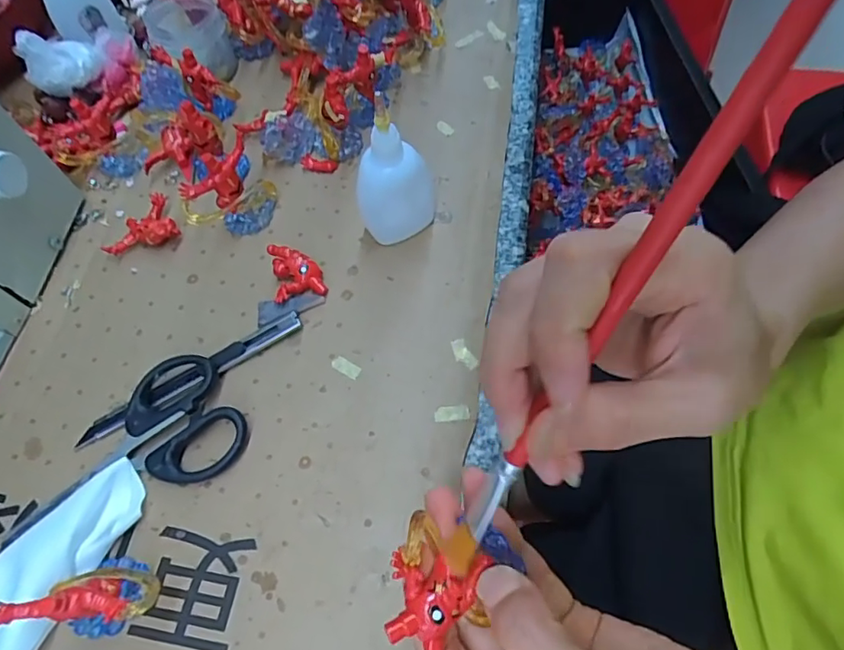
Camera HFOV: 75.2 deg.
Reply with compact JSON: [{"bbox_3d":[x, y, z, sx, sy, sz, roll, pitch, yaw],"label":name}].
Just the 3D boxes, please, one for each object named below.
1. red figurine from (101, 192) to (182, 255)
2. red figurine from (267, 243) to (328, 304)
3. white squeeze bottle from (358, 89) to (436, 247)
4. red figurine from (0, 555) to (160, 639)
[{"bbox_3d":[-0.180,-0.060,0.350,0.046,0.017,0.036,-26,65,-9],"label":"red figurine"},{"bbox_3d":[-0.074,-0.031,0.327,0.029,0.015,0.035,-12,63,-2],"label":"red figurine"},{"bbox_3d":[-0.015,-0.083,0.308,0.043,0.088,0.036,-1,63,3],"label":"white squeeze bottle"},{"bbox_3d":[-0.144,0.119,0.242,0.057,0.043,0.032,-5,63,1],"label":"red figurine"}]

